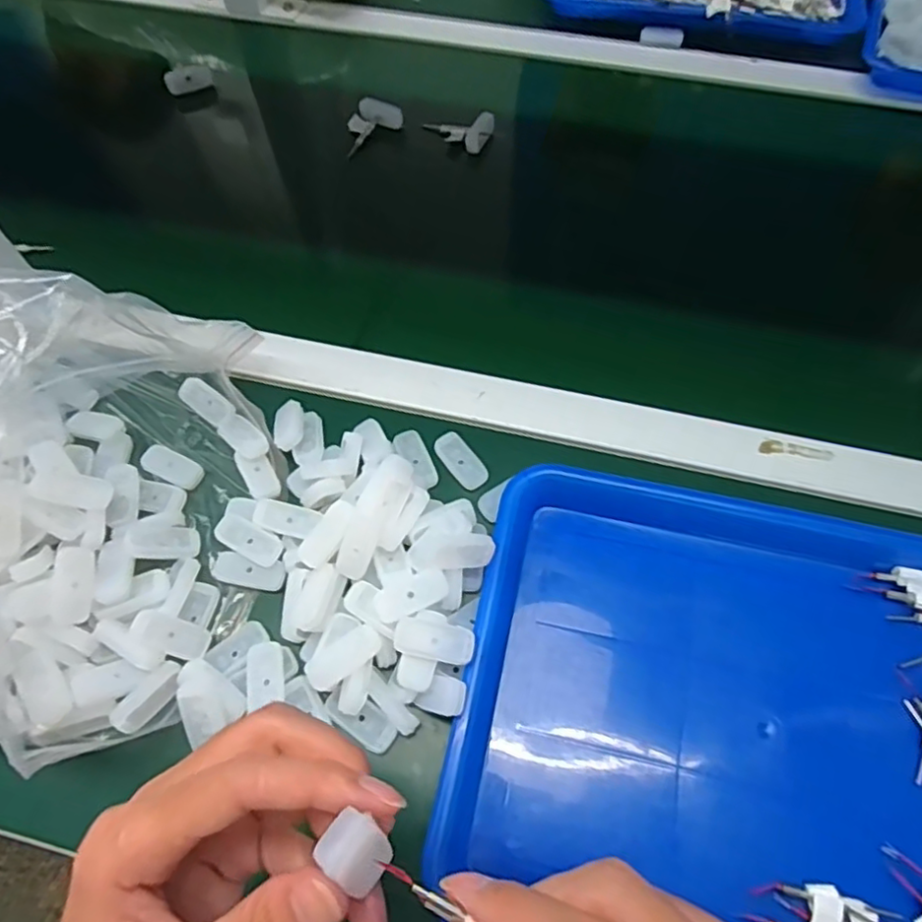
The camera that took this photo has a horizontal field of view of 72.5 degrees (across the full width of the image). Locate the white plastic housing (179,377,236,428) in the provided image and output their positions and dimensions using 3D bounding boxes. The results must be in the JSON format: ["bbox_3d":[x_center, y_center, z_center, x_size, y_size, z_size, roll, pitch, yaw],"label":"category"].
[{"bbox_3d":[-0.176,-0.041,0.438,0.044,0.008,0.020,36,69,16],"label":"white plastic housing"}]

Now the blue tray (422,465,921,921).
[{"bbox_3d":[0.163,0.135,0.333,0.321,0.036,0.257,12,65,4],"label":"blue tray"}]

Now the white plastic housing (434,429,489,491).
[{"bbox_3d":[0.001,0.000,0.419,0.021,0.008,0.041,-37,69,-17],"label":"white plastic housing"}]

